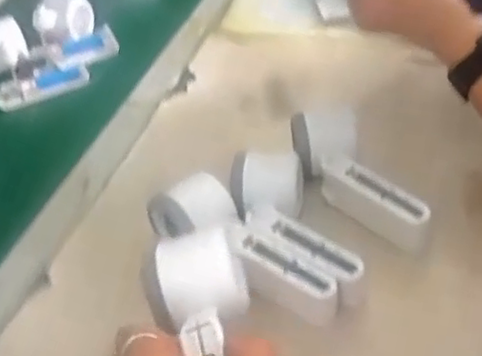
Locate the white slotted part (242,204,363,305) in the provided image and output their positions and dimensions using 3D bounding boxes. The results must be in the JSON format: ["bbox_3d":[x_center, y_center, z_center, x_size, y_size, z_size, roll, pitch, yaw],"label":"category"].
[{"bbox_3d":[0.048,0.062,0.506,0.103,0.041,0.027,29,53,35],"label":"white slotted part"}]

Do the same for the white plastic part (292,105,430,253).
[{"bbox_3d":[0.098,0.008,0.559,0.059,0.049,0.168,-16,41,-9],"label":"white plastic part"}]

